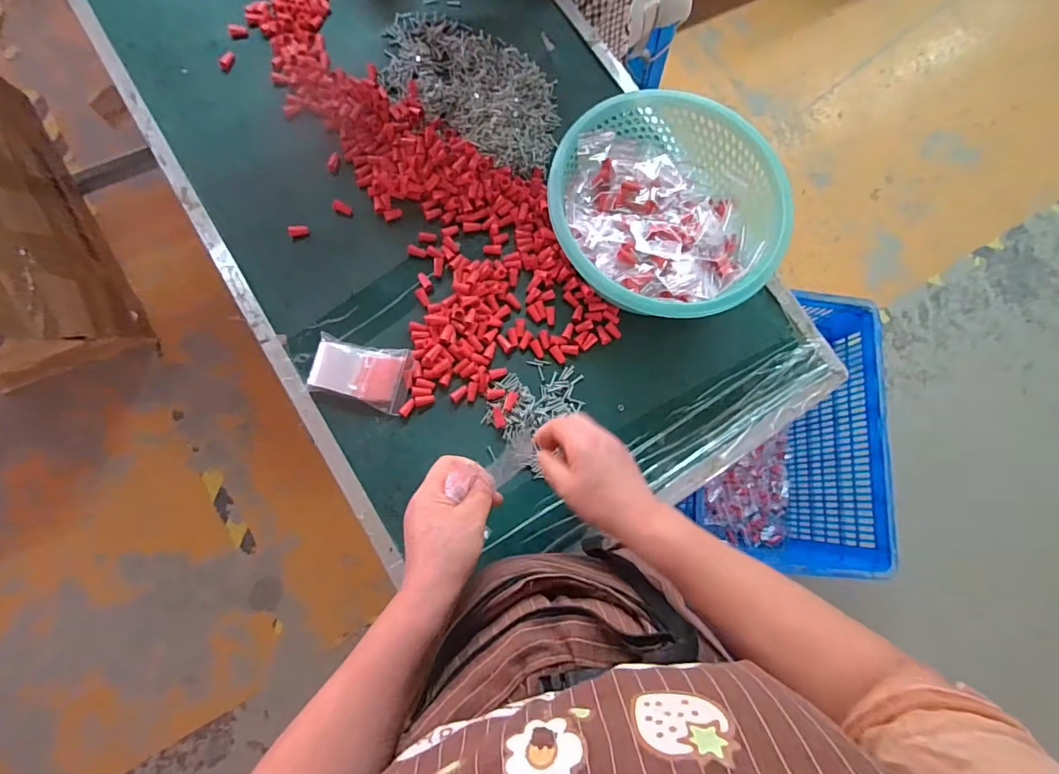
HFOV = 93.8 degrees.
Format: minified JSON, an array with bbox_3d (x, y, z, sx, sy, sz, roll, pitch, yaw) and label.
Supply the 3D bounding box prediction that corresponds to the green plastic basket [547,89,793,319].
[{"bbox_3d":[0.157,-0.210,0.599,0.266,0.096,0.261,1,77,-5],"label":"green plastic basket"}]

